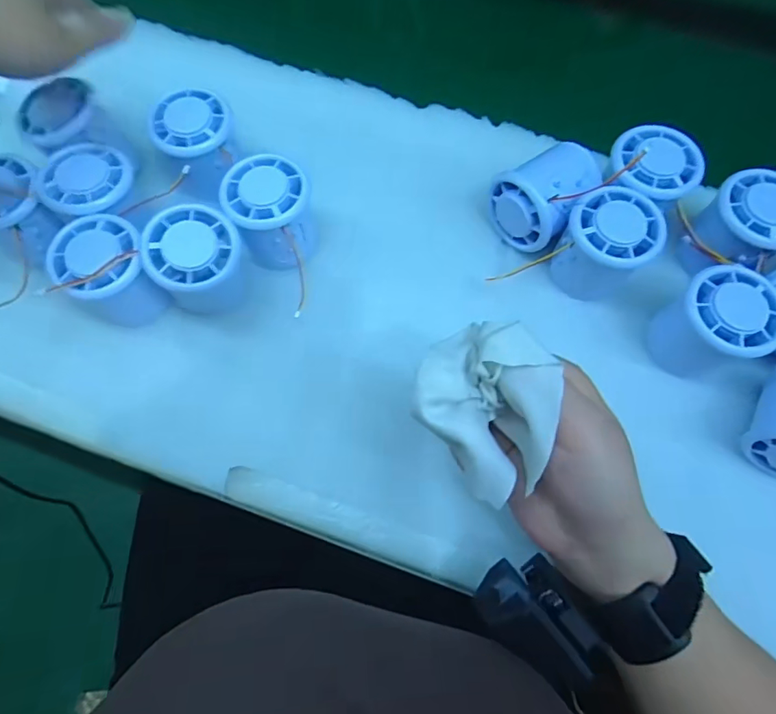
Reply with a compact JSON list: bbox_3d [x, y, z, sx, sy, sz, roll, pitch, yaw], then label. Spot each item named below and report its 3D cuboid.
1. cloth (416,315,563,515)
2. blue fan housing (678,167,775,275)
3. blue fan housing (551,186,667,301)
[{"bbox_3d":[0.044,0.019,0.203,0.053,0.032,0.065,-37,75,-12],"label":"cloth"},{"bbox_3d":[0.231,-0.084,0.315,0.053,0.045,0.057,0,70,0],"label":"blue fan housing"},{"bbox_3d":[0.140,-0.072,0.318,0.053,0.055,0.051,0,70,0],"label":"blue fan housing"}]

